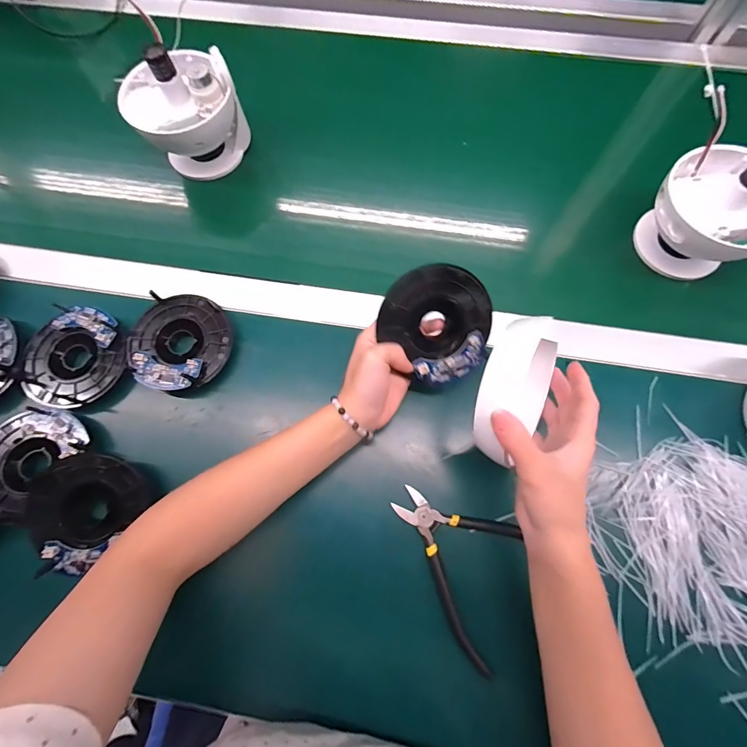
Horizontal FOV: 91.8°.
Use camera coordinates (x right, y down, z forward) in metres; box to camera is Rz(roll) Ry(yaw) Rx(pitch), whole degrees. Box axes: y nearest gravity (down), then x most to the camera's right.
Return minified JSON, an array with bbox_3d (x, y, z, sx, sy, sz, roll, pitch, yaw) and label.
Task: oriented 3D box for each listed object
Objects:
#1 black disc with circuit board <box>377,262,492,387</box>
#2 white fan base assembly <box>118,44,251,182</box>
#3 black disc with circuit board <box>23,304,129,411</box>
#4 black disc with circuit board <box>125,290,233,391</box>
[{"bbox_3d":[0.057,-0.046,0.319,0.089,0.024,0.100,-45,107,5],"label":"black disc with circuit board"},{"bbox_3d":[-0.211,-0.294,0.415,0.116,0.114,0.106,-26,76,-5],"label":"white fan base assembly"},{"bbox_3d":[-0.303,-0.018,0.361,0.099,0.014,0.099,0,76,1],"label":"black disc with circuit board"},{"bbox_3d":[-0.196,-0.033,0.365,0.100,0.021,0.100,0,76,1],"label":"black disc with circuit board"}]

